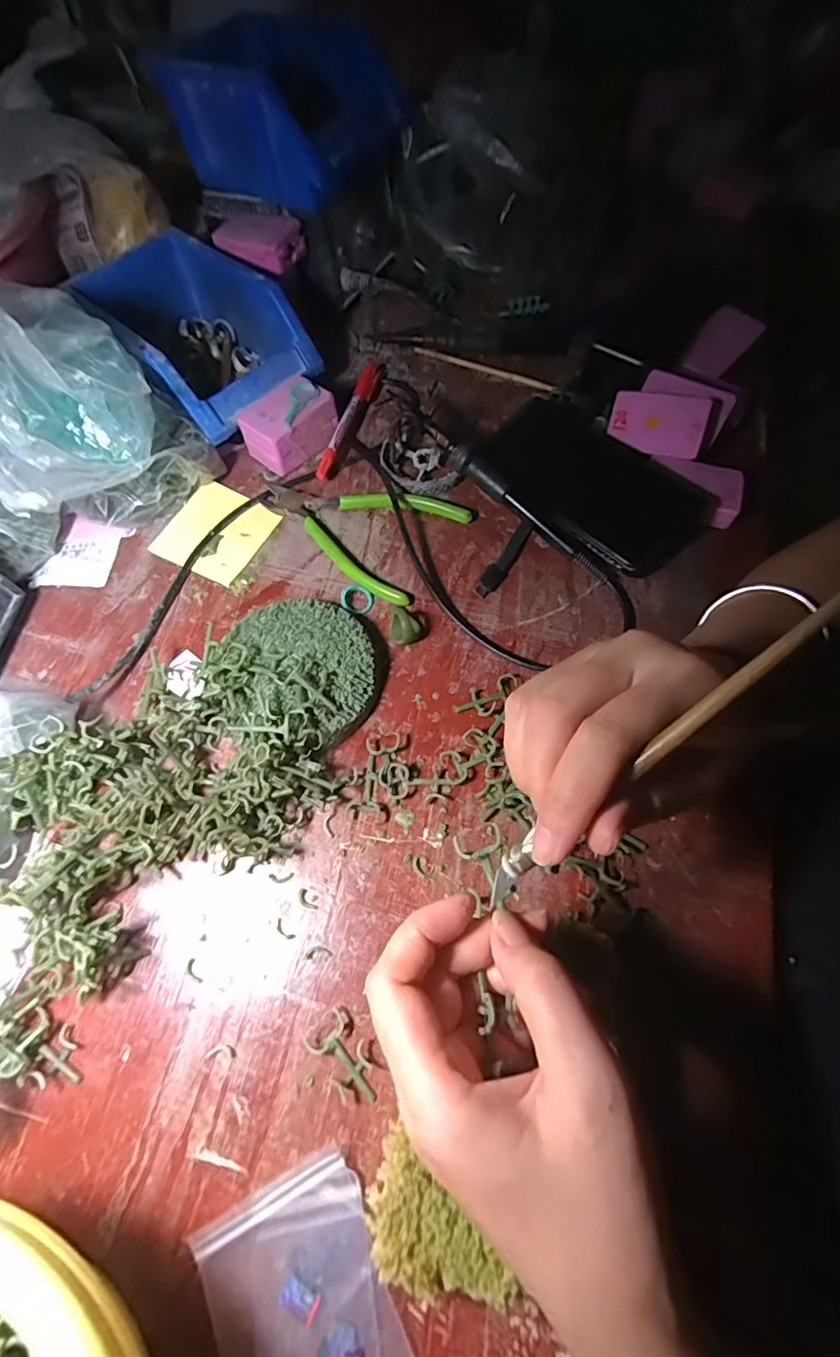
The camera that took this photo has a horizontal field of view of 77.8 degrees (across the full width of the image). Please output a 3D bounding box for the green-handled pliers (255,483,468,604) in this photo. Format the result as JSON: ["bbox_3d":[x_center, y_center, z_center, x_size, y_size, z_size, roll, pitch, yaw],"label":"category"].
[{"bbox_3d":[-0.050,-0.124,0.401,0.151,0.012,0.098,29,68,14],"label":"green-handled pliers"}]

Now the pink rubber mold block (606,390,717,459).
[{"bbox_3d":[0.186,-0.201,0.406,0.071,0.006,0.049,15,90,11],"label":"pink rubber mold block"}]

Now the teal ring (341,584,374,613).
[{"bbox_3d":[-0.046,-0.056,0.369,0.023,0.007,0.021,-1,64,1],"label":"teal ring"}]

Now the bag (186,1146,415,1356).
[{"bbox_3d":[-0.046,0.269,0.212,0.073,0.004,0.102,-24,66,-10],"label":"bag"}]

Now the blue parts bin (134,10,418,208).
[{"bbox_3d":[-0.102,-0.482,0.442,0.159,0.080,0.143,34,70,16],"label":"blue parts bin"}]

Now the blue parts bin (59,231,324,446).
[{"bbox_3d":[-0.199,-0.299,0.451,0.127,0.079,0.223,-39,69,-16],"label":"blue parts bin"}]

